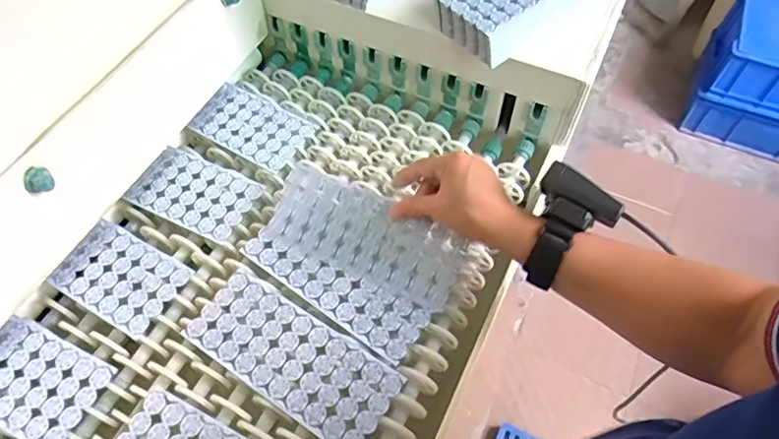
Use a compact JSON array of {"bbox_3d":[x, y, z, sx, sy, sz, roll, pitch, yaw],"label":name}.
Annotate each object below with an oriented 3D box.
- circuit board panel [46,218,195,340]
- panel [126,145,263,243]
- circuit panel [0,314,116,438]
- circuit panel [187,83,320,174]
[{"bbox_3d":[-0.274,0.055,0.558,0.129,0.004,0.082,26,61,16],"label":"circuit board panel"},{"bbox_3d":[-0.218,-0.030,0.616,0.135,0.004,0.082,23,61,15],"label":"panel"},{"bbox_3d":[-0.327,0.144,0.501,0.128,0.004,0.082,22,60,14],"label":"circuit panel"},{"bbox_3d":[-0.169,-0.116,0.672,0.142,0.007,0.089,28,62,17],"label":"circuit panel"}]

